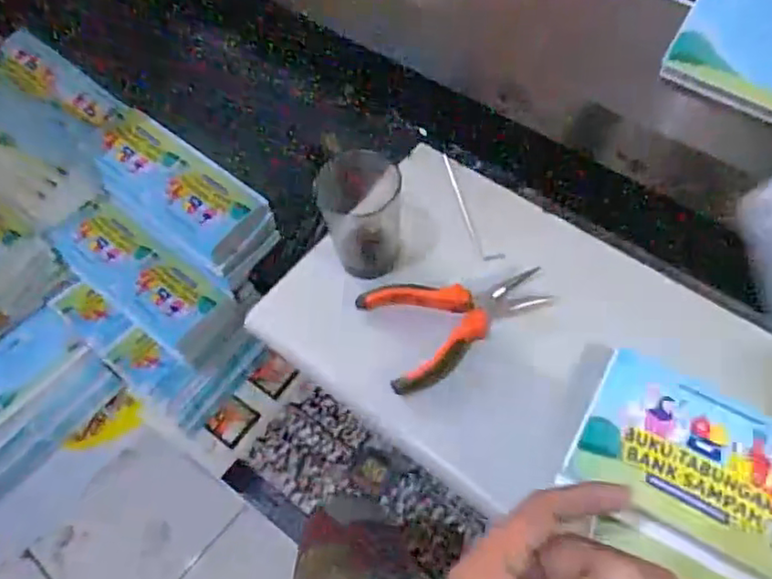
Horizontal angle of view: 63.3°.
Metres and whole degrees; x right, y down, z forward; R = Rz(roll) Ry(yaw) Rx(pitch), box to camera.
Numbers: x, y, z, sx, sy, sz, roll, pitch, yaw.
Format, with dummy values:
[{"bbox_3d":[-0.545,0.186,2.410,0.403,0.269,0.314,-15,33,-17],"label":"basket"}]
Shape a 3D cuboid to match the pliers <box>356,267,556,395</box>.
[{"bbox_3d":[0.057,0.016,0.505,0.142,0.017,0.090,-22,60,-9],"label":"pliers"}]

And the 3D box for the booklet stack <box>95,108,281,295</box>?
[{"bbox_3d":[-0.327,-0.151,0.991,0.343,0.121,0.122,32,66,21],"label":"booklet stack"}]

